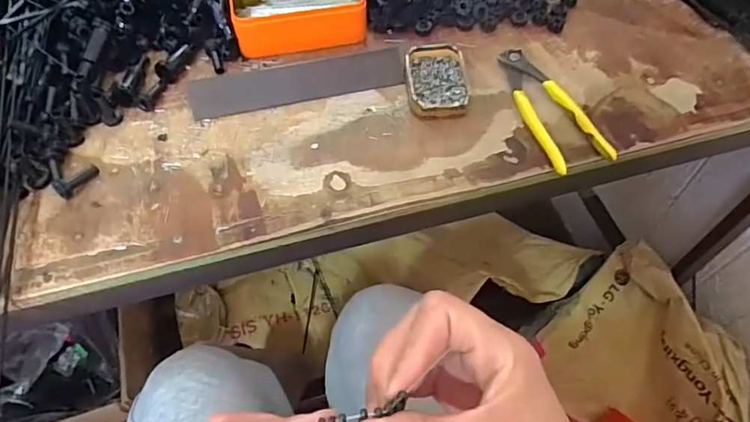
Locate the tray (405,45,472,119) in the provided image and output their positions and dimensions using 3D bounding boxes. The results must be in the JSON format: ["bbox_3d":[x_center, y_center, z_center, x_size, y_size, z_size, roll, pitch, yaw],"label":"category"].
[{"bbox_3d":[0.063,-0.133,0.522,0.061,0.027,0.089,-2,55,-3],"label":"tray"}]

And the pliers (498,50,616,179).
[{"bbox_3d":[0.168,-0.105,0.500,0.056,0.018,0.160,-15,57,-11],"label":"pliers"}]

